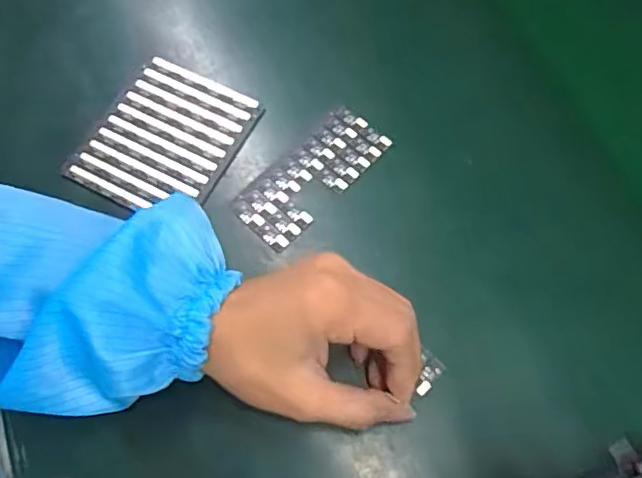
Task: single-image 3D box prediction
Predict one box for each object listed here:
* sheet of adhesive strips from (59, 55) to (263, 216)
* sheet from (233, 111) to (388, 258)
[{"bbox_3d":[-0.097,-0.063,0.375,0.086,0.004,0.097,25,71,12],"label":"sheet of adhesive strips"},{"bbox_3d":[-0.006,-0.039,0.364,0.042,0.004,0.098,41,76,17],"label":"sheet"}]

